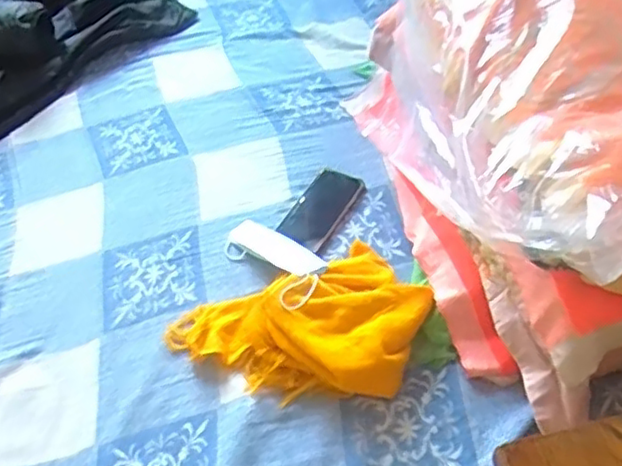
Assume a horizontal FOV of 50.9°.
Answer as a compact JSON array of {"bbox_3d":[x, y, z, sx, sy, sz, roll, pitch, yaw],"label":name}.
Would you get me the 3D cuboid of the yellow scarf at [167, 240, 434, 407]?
[{"bbox_3d":[-0.009,0.127,0.835,0.302,0.062,0.219,-20,50,-12],"label":"yellow scarf"}]

